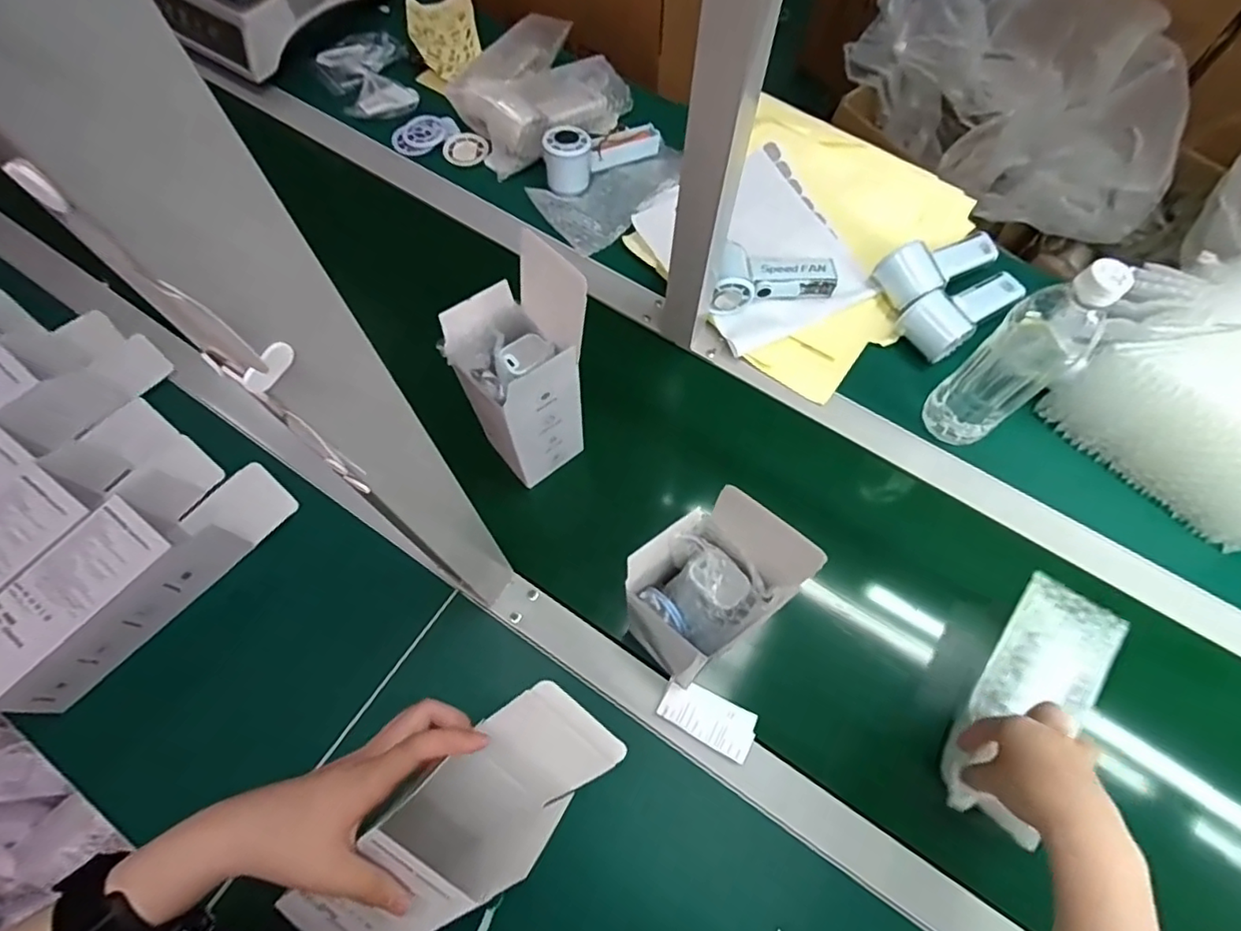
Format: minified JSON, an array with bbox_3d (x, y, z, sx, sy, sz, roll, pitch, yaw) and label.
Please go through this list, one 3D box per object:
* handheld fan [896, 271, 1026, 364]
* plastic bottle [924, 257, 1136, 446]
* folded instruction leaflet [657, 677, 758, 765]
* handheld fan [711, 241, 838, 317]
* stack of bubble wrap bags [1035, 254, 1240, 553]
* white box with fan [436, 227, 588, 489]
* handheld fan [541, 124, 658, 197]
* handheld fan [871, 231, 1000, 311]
[{"bbox_3d":[0.380,-0.173,0.651,0.150,0.054,0.062,-32,71,-13],"label":"handheld fan"},{"bbox_3d":[0.352,-0.093,0.522,0.061,0.220,0.065,-38,72,-15],"label":"plastic bottle"},{"bbox_3d":[0.075,0.213,0.503,0.081,0.009,0.041,28,70,11],"label":"folded instruction leaflet"},{"bbox_3d":[0.165,-0.212,0.648,0.139,0.041,0.064,-10,67,-4],"label":"handheld fan"},{"bbox_3d":[0.579,-0.081,0.568,0.225,0.126,0.212,41,73,16],"label":"stack of bubble wrap bags"},{"bbox_3d":[-0.082,-0.076,0.499,0.086,0.218,0.078,-35,71,-14],"label":"white box with fan"},{"bbox_3d":[-0.020,-0.385,0.728,0.149,0.056,0.067,-14,68,-6],"label":"handheld fan"},{"bbox_3d":[0.367,-0.226,0.663,0.154,0.052,0.060,-22,69,-9],"label":"handheld fan"}]

